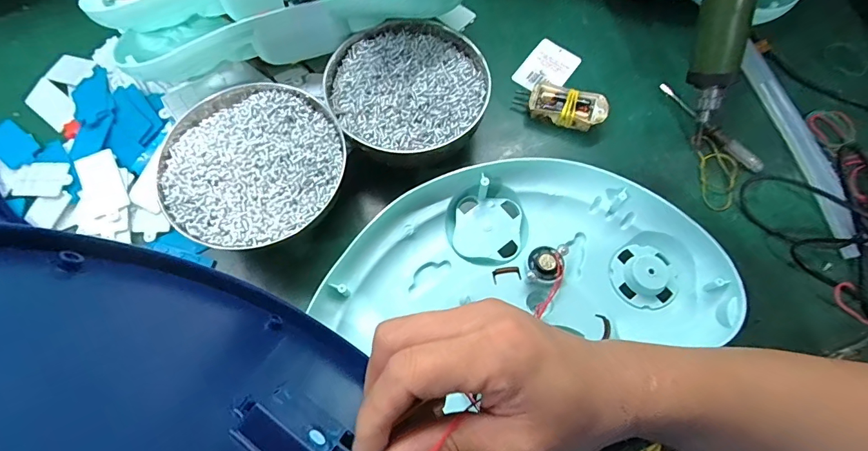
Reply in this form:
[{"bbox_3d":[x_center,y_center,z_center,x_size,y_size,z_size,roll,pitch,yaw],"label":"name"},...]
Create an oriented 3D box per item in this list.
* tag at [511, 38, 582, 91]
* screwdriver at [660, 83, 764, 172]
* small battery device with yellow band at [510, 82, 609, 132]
[{"bbox_3d":[0.123,-0.174,0.461,0.051,0.007,0.067,40,82,19],"label":"tag"},{"bbox_3d":[0.285,-0.104,0.435,0.016,0.010,0.129,-35,73,-13],"label":"screwdriver"},{"bbox_3d":[0.130,-0.124,0.435,0.089,0.034,0.037,28,71,10],"label":"small battery device with yellow band"}]

